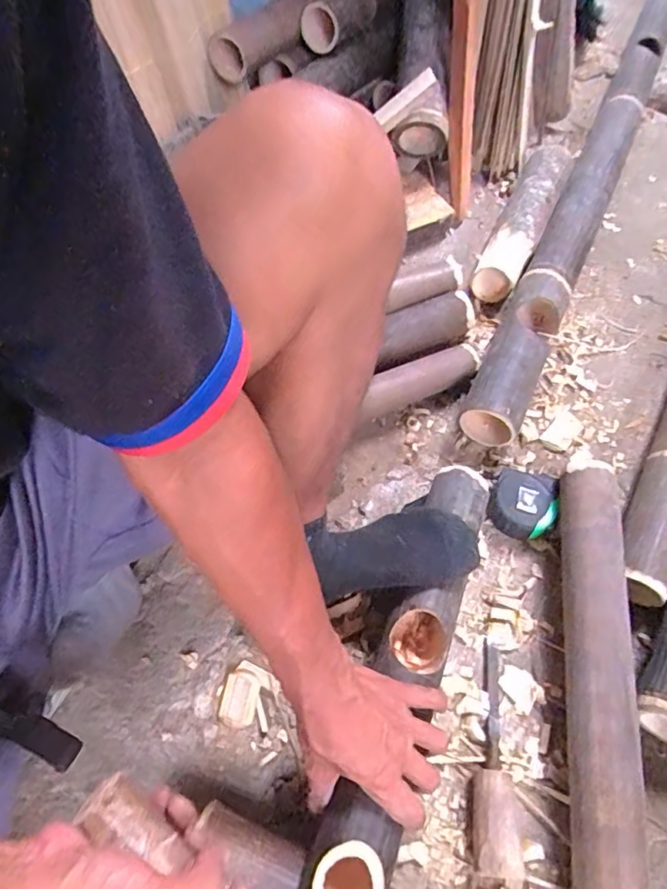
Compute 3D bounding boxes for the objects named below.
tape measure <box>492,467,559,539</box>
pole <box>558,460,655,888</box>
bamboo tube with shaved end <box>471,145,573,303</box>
[{"bbox_3d":[0.224,0.071,0.652,0.073,0.044,0.075,1,61,-1],"label":"tape measure"},{"bbox_3d":[0.247,0.268,0.500,0.058,0.049,0.534,8,61,3],"label":"pole"},{"bbox_3d":[0.308,-0.375,0.870,0.072,0.074,0.356,23,63,11],"label":"bamboo tube with shaved end"}]

